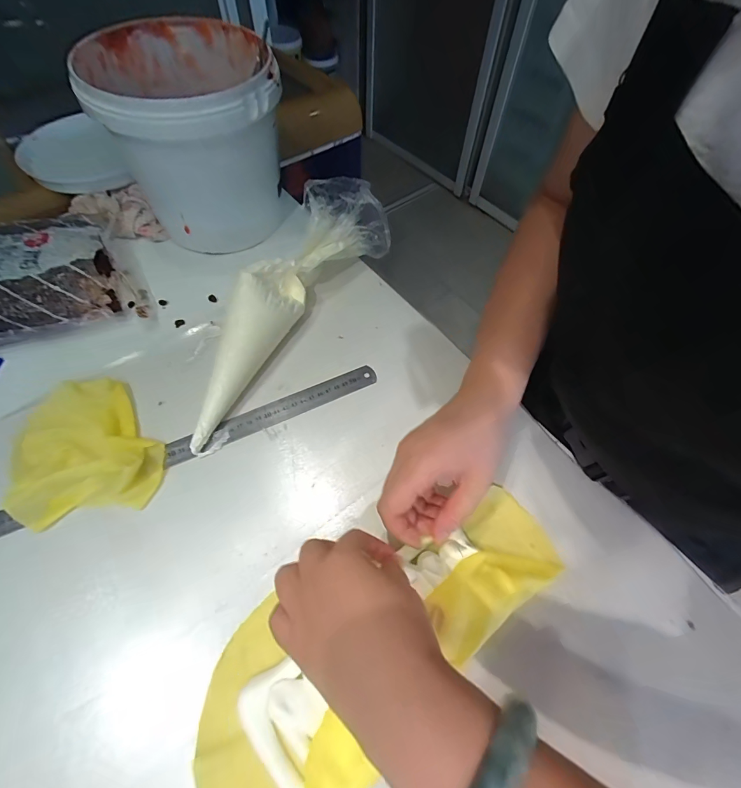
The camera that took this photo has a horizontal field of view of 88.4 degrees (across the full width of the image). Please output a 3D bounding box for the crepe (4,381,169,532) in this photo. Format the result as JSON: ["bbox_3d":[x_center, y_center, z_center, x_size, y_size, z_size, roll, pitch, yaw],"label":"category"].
[{"bbox_3d":[-0.275,0.048,0.370,0.129,0.018,0.137,-11,61,-9],"label":"crepe"}]

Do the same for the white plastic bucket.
[{"bbox_3d":[-0.207,-0.305,0.477,0.187,0.191,0.192,-16,62,-12],"label":"white plastic bucket"}]

